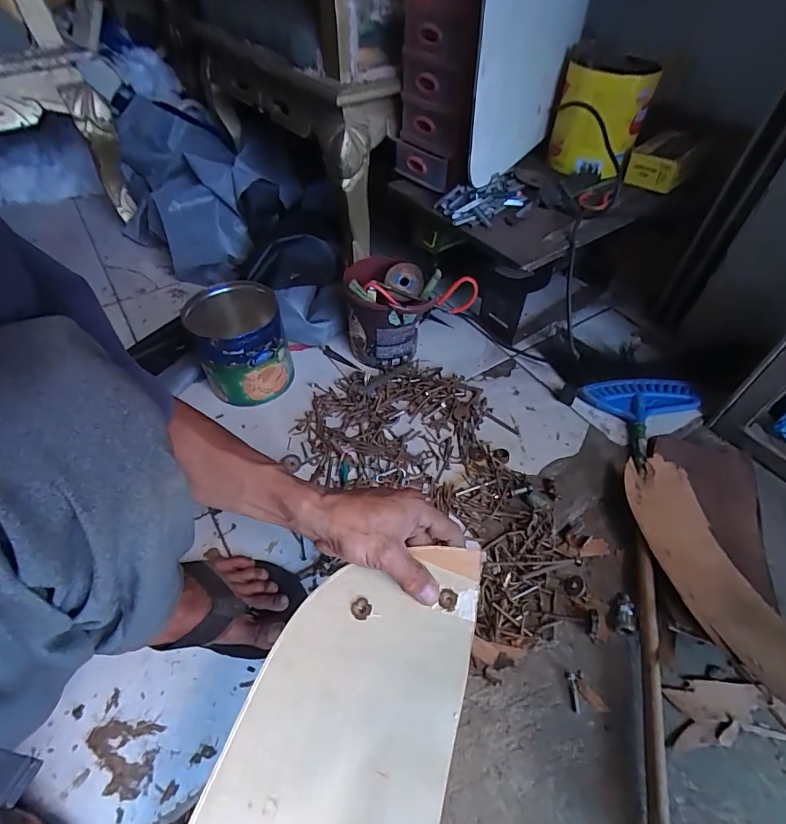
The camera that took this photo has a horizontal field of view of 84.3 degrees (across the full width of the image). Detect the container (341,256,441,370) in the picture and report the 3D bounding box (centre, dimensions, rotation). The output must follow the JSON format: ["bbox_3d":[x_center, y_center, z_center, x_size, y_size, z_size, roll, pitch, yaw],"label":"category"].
[{"bbox_3d":[-0.007,-0.178,0.794,0.157,0.152,0.129,10,51,7],"label":"container"}]

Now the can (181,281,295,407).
[{"bbox_3d":[-0.253,-0.111,0.735,0.138,0.156,0.132,1,50,-1],"label":"can"}]

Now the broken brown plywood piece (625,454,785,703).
[{"bbox_3d":[0.418,0.197,0.579,0.136,0.051,0.318,-5,51,-5],"label":"broken brown plywood piece"}]

